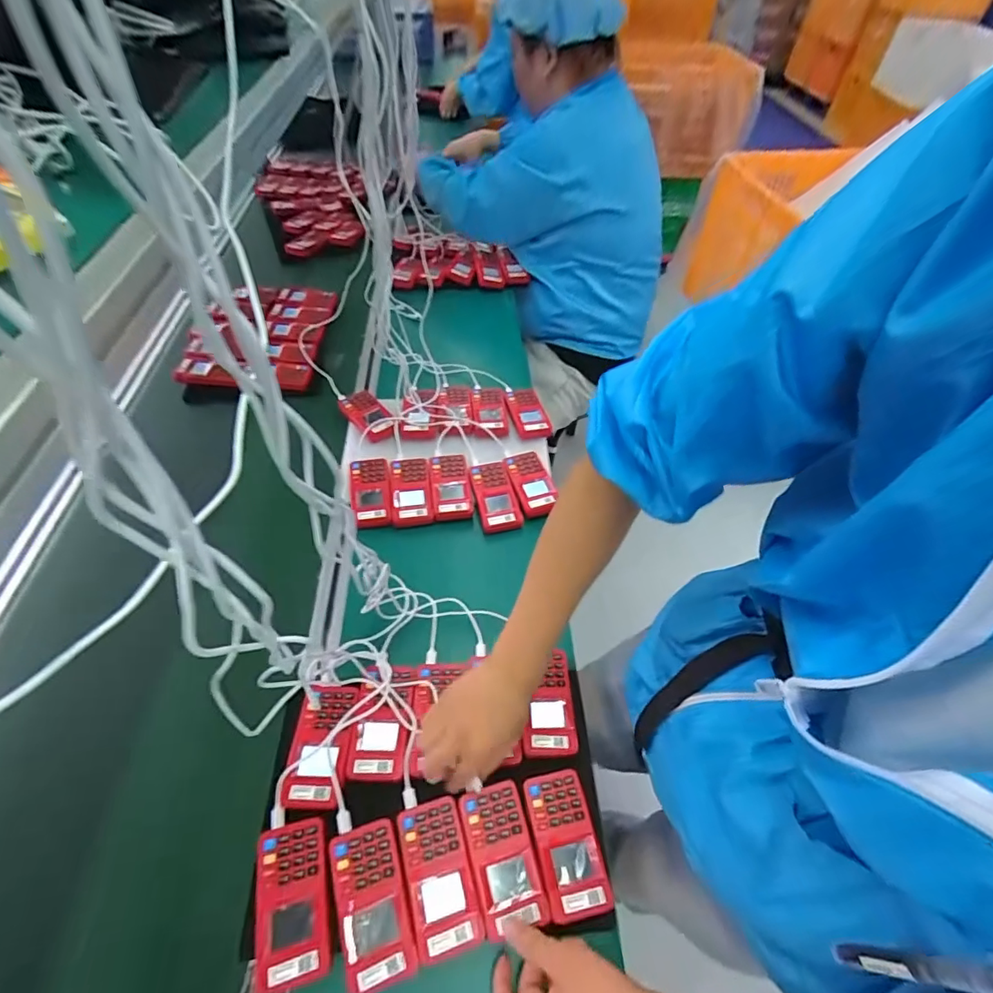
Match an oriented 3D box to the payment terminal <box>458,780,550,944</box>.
[{"bbox_3d":[0.006,0.352,0.491,0.063,0.013,0.116,-11,52,-12],"label":"payment terminal"}]

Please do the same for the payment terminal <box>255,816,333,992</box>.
[{"bbox_3d":[-0.191,0.375,0.465,0.066,0.015,0.122,-9,52,-11],"label":"payment terminal"}]

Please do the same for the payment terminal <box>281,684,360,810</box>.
[{"bbox_3d":[-0.194,0.270,0.548,0.060,0.014,0.121,3,50,-1],"label":"payment terminal"}]

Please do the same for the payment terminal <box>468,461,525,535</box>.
[{"bbox_3d":[-0.004,-0.001,0.795,0.066,0.023,0.122,-11,52,-12],"label":"payment terminal"}]

